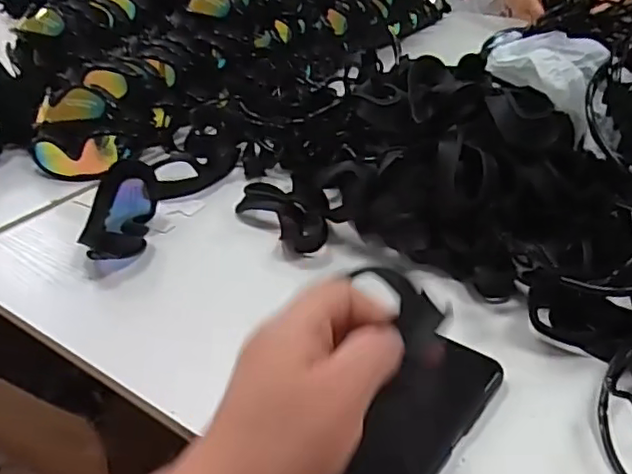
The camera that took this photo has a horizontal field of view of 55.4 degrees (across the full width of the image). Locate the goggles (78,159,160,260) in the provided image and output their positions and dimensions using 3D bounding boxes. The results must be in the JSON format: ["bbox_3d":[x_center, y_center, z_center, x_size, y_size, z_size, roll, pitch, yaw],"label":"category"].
[{"bbox_3d":[-0.203,-0.024,0.625,0.076,0.052,0.147,-8,34,-7],"label":"goggles"}]

